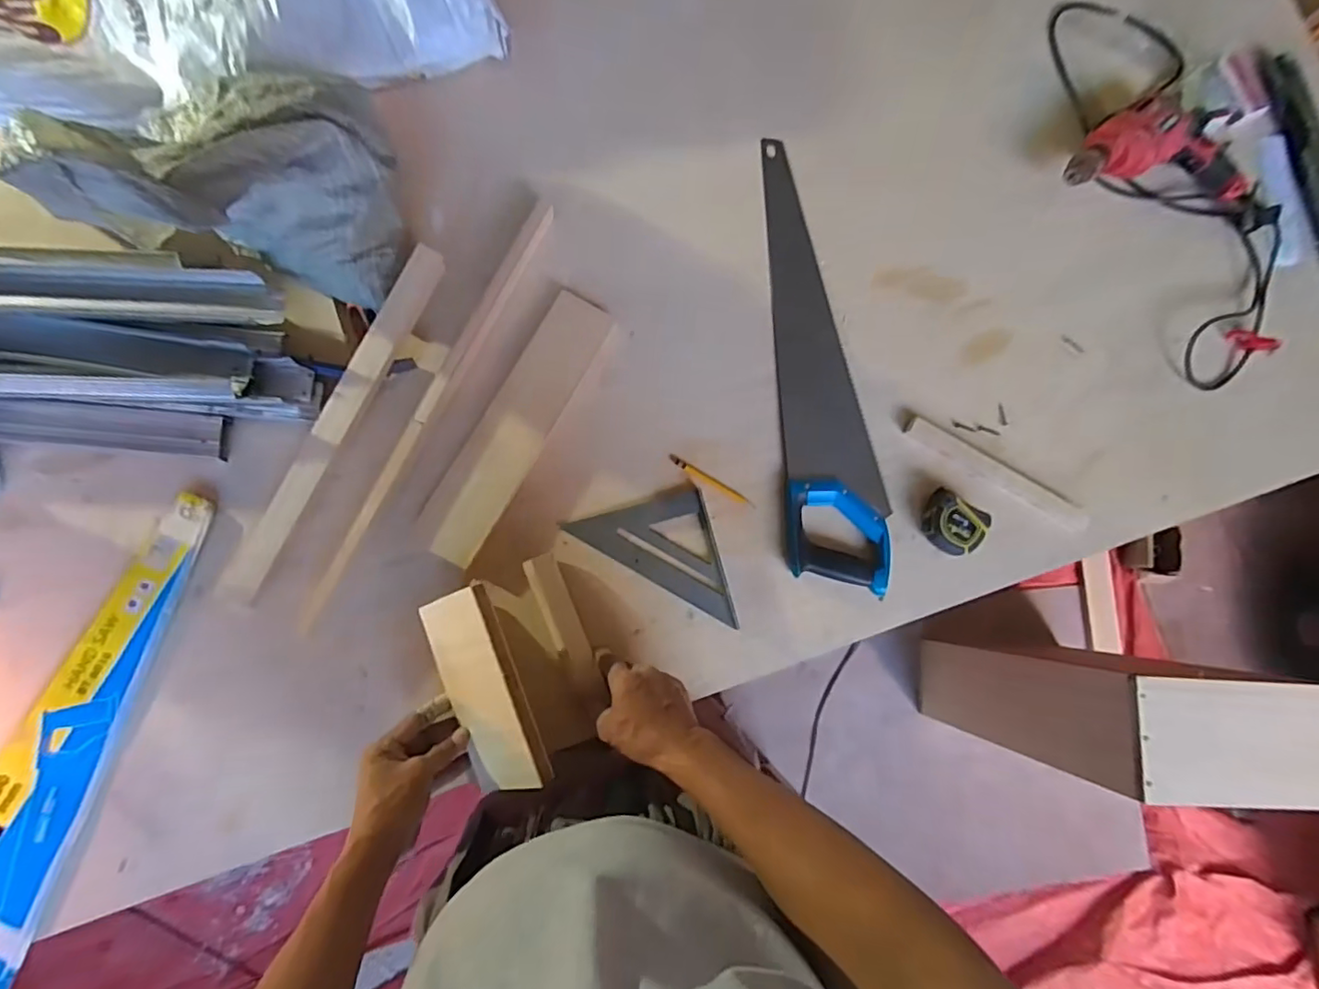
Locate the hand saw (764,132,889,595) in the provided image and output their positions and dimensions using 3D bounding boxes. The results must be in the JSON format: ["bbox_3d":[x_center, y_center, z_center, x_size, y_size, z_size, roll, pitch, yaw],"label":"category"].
[{"bbox_3d":[0.222,-0.184,0.781,0.132,0.035,0.601,-1,83,-6],"label":"hand saw"}]

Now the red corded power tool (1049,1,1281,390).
[{"bbox_3d":[0.748,-0.474,0.841,0.316,0.074,0.578,-36,88,-9],"label":"red corded power tool"}]

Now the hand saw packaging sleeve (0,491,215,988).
[{"bbox_3d":[-0.646,0.251,0.622,0.116,0.026,0.537,16,82,-4],"label":"hand saw packaging sleeve"}]

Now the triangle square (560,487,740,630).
[{"bbox_3d":[0.015,0.052,0.726,0.228,0.016,0.123,29,81,-2],"label":"triangle square"}]

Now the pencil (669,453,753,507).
[{"bbox_3d":[0.066,-0.017,0.746,0.122,0.005,0.011,32,81,-1],"label":"pencil"}]

